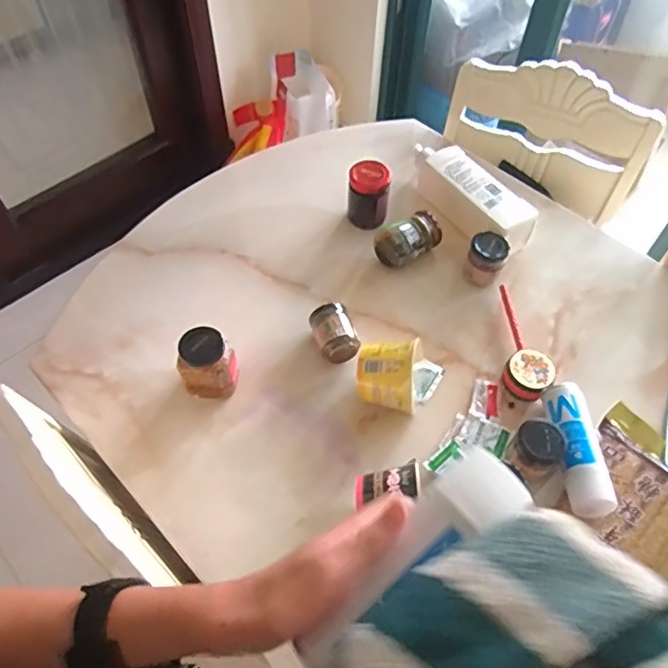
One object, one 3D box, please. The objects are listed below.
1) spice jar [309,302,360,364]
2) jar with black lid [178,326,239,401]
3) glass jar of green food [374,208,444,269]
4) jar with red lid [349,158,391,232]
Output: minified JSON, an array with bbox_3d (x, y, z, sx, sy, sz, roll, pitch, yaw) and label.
[{"bbox_3d":[-0.001,0.003,0.818,0.058,0.056,0.078,-17,58,-12],"label":"spice jar"},{"bbox_3d":[-0.165,0.040,0.758,0.063,0.089,0.059,0,56,-1],"label":"jar with black lid"},{"bbox_3d":[0.119,-0.150,0.925,0.108,0.059,0.067,-28,61,-18],"label":"glass jar of green food"},{"bbox_3d":[0.058,-0.229,0.957,0.065,0.102,0.067,0,56,-1],"label":"jar with red lid"}]

